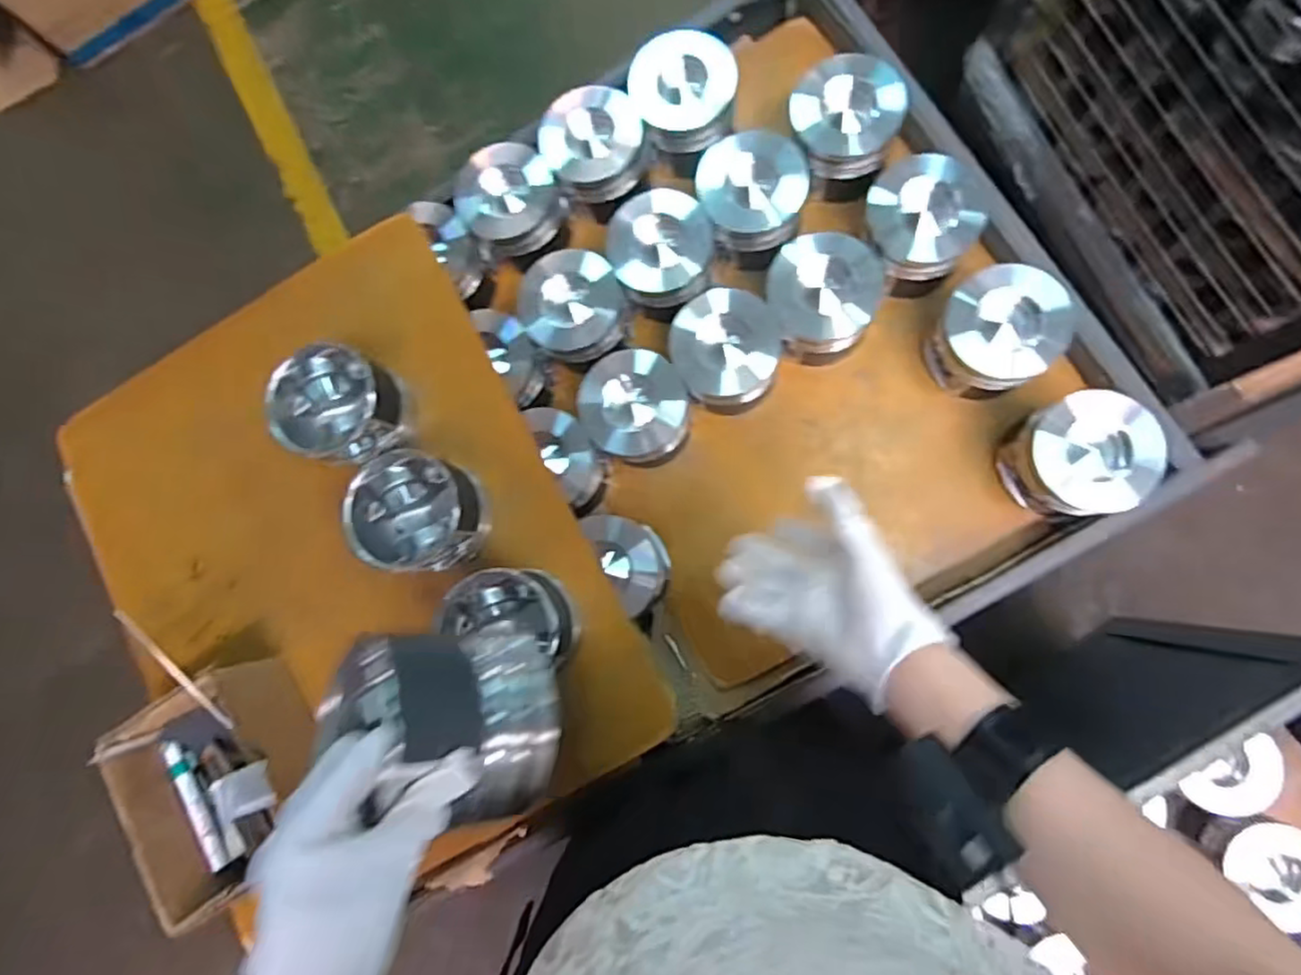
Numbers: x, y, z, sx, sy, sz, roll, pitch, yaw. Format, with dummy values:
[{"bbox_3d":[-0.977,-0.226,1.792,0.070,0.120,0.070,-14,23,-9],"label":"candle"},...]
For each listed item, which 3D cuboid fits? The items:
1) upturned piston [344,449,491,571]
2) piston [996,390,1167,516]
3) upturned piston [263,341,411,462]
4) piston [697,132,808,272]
[{"bbox_3d":[-0.225,0.024,0.647,0.109,0.077,0.106,-1,83,7],"label":"upturned piston"},{"bbox_3d":[0.424,-0.028,0.663,0.114,0.103,0.114,-1,83,7],"label":"piston"},{"bbox_3d":[-0.314,-0.081,0.678,0.106,0.081,0.107,-1,83,7],"label":"upturned piston"},{"bbox_3d":[0.110,-0.317,0.736,0.113,0.091,0.104,19,85,9],"label":"piston"}]

